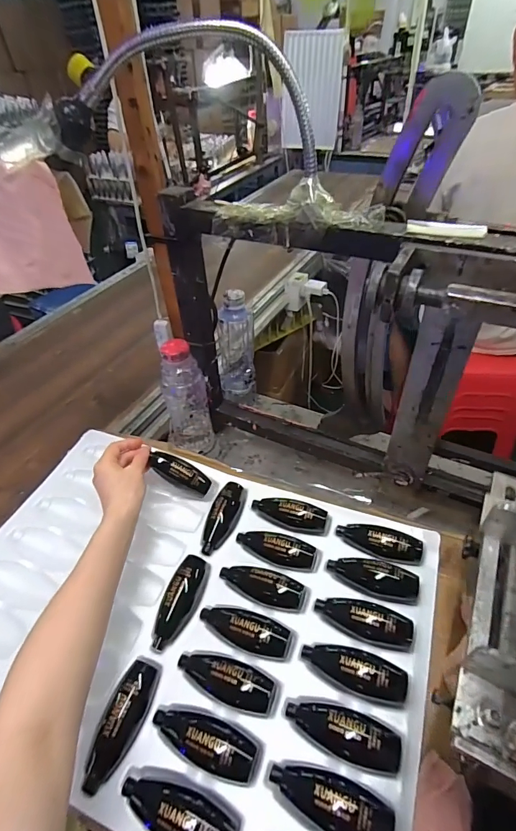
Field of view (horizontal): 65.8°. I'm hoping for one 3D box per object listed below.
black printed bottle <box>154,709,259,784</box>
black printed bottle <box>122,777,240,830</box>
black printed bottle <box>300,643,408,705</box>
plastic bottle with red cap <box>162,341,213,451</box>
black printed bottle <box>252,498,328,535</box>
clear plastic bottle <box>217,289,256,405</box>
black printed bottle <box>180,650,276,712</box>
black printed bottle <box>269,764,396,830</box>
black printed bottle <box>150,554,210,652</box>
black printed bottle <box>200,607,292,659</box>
[{"bbox_3d":[-0.049,0.293,0.362,0.099,0.022,0.038,15,47,18],"label":"black printed bottle"},{"bbox_3d":[-0.068,0.332,0.332,0.103,0.025,0.036,11,46,15],"label":"black printed bottle"},{"bbox_3d":[0.095,0.245,0.392,0.101,0.026,0.038,12,46,15],"label":"black printed bottle"},{"bbox_3d":[-0.110,-0.023,0.603,0.067,0.189,0.062,-13,45,-9],"label":"plastic bottle with red cap"},{"bbox_3d":[0.043,0.124,0.528,0.099,0.028,0.042,14,47,17],"label":"black printed bottle"},{"bbox_3d":[-0.035,-0.104,0.626,0.058,0.183,0.052,-6,44,-1],"label":"clear plastic bottle"},{"bbox_3d":[-0.034,0.257,0.394,0.100,0.026,0.037,12,46,15],"label":"black printed bottle"},{"bbox_3d":[0.060,0.317,0.328,0.101,0.034,0.038,13,47,17],"label":"black printed bottle"},{"bbox_3d":[-0.088,0.209,0.452,0.037,0.019,0.100,13,47,17],"label":"black printed bottle"},{"bbox_3d":[-0.015,0.223,0.426,0.100,0.021,0.037,12,47,16],"label":"black printed bottle"}]

